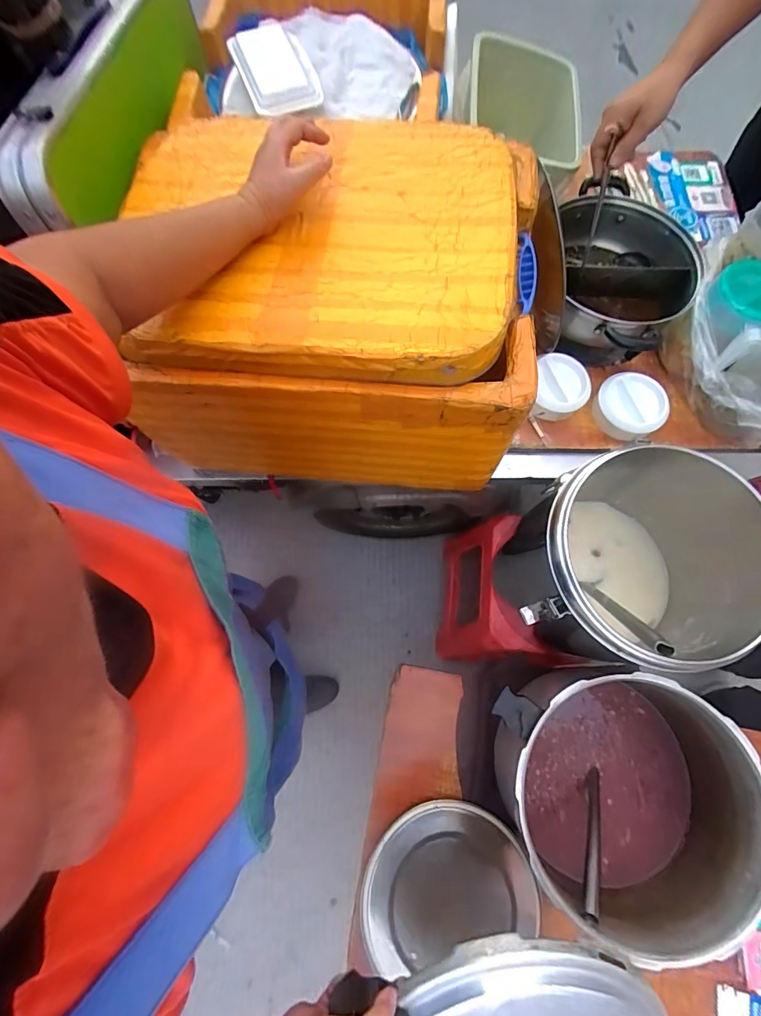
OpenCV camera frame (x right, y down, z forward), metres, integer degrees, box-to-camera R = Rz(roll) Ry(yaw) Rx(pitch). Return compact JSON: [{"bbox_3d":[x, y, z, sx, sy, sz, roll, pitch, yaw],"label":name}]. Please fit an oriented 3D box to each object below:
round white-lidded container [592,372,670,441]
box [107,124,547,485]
[{"bbox_3d":[0.473,-0.196,0.816,0.124,0.055,0.113,41,75,11],"label":"round white-lidded container"},{"bbox_3d":[-0.057,-0.281,0.654,0.491,0.306,0.378,5,74,1],"label":"box"}]

